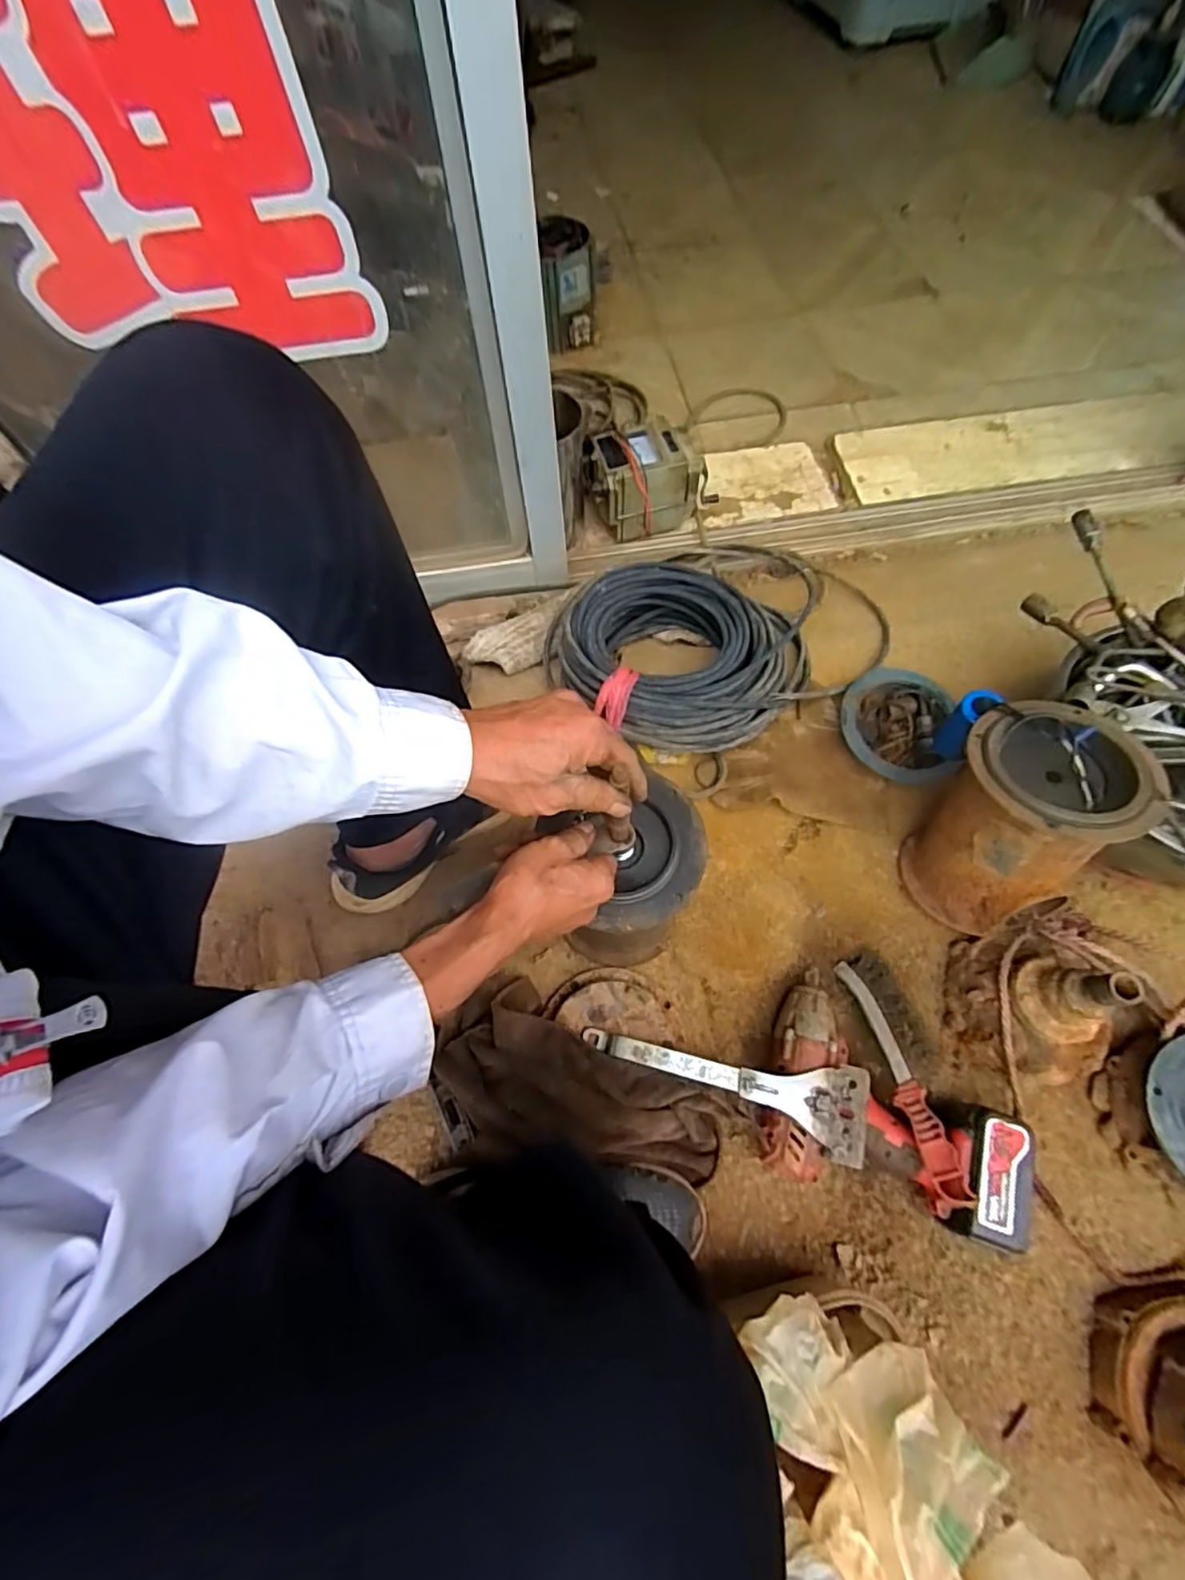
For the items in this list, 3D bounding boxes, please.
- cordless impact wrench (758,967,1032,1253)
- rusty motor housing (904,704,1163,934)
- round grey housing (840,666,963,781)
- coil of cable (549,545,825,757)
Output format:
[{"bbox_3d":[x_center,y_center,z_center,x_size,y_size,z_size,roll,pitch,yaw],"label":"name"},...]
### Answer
[{"bbox_3d":[0.294,0.295,0.616,0.229,0.081,0.203,15,66,8],"label":"cordless impact wrench"},{"bbox_3d":[0.418,0.034,0.640,0.150,0.233,0.152,-1,65,1],"label":"rusty motor housing"},{"bbox_3d":[0.386,-0.083,0.798,0.134,0.051,0.149,15,66,8],"label":"round grey housing"},{"bbox_3d":[0.133,-0.182,0.831,0.290,0.130,0.301,-1,65,1],"label":"coil of cable"}]

